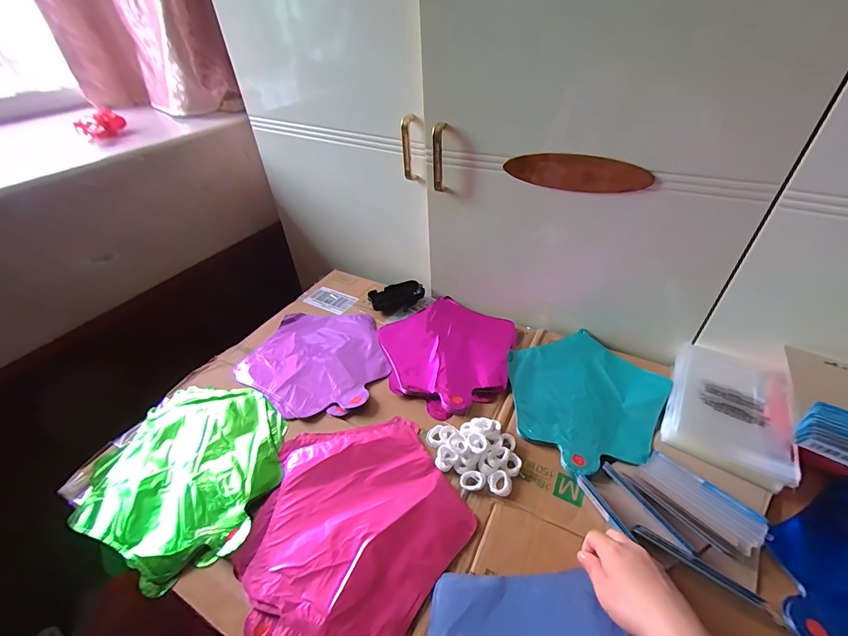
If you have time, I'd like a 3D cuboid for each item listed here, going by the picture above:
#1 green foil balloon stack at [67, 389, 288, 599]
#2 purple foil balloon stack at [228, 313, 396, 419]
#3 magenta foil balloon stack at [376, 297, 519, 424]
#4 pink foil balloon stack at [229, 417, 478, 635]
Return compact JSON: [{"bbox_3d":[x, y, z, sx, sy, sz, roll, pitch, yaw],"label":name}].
[{"bbox_3d":[-0.300,0.192,0.494,0.252,0.024,0.227,15,43,19],"label":"green foil balloon stack"},{"bbox_3d":[-0.170,0.063,0.637,0.229,0.013,0.227,16,43,19],"label":"purple foil balloon stack"},{"bbox_3d":[0.045,0.050,0.646,0.233,0.018,0.233,-24,45,-24],"label":"magenta foil balloon stack"},{"bbox_3d":[-0.087,0.228,0.439,0.238,0.011,0.248,-23,45,-23],"label":"pink foil balloon stack"}]

